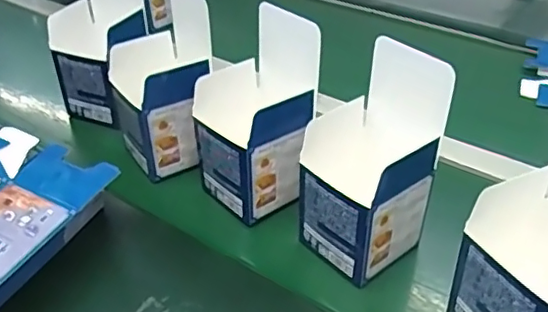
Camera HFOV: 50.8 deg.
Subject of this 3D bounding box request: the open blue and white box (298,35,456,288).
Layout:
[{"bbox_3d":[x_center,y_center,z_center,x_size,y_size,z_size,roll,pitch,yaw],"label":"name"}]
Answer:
[{"bbox_3d":[0.082,0.009,0.491,0.099,0.172,0.098,-26,38,-26],"label":"open blue and white box"}]

